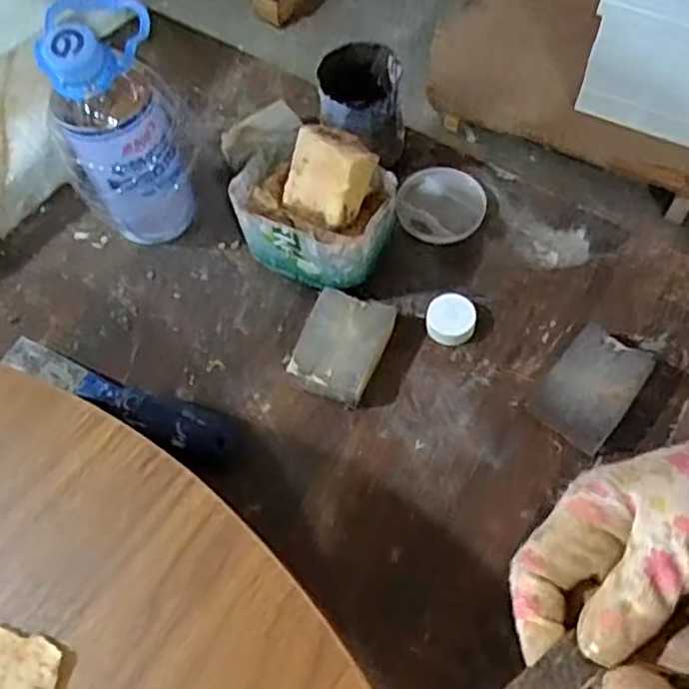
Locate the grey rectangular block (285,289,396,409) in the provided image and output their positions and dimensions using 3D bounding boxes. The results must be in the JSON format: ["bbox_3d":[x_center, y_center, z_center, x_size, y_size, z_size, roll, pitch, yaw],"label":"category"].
[{"bbox_3d":[-0.001,0.003,0.477,0.053,0.028,0.069,20,66,13],"label":"grey rectangular block"}]

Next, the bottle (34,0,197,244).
[{"bbox_3d":[-0.148,-0.148,0.485,0.074,0.165,0.086,4,63,6],"label":"bottle"}]

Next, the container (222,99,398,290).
[{"bbox_3d":[-0.024,-0.095,0.487,0.117,0.103,0.082,29,68,17],"label":"container"}]

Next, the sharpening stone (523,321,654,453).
[{"bbox_3d":[0.159,0.027,0.456,0.049,0.019,0.070,35,85,24],"label":"sharpening stone"}]

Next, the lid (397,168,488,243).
[{"bbox_3d":[0.073,-0.105,0.537,0.064,0.014,0.062,-2,63,3],"label":"lid"}]

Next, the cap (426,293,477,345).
[{"bbox_3d":[0.074,-0.018,0.490,0.033,0.016,0.034,-2,63,3],"label":"cap"}]

